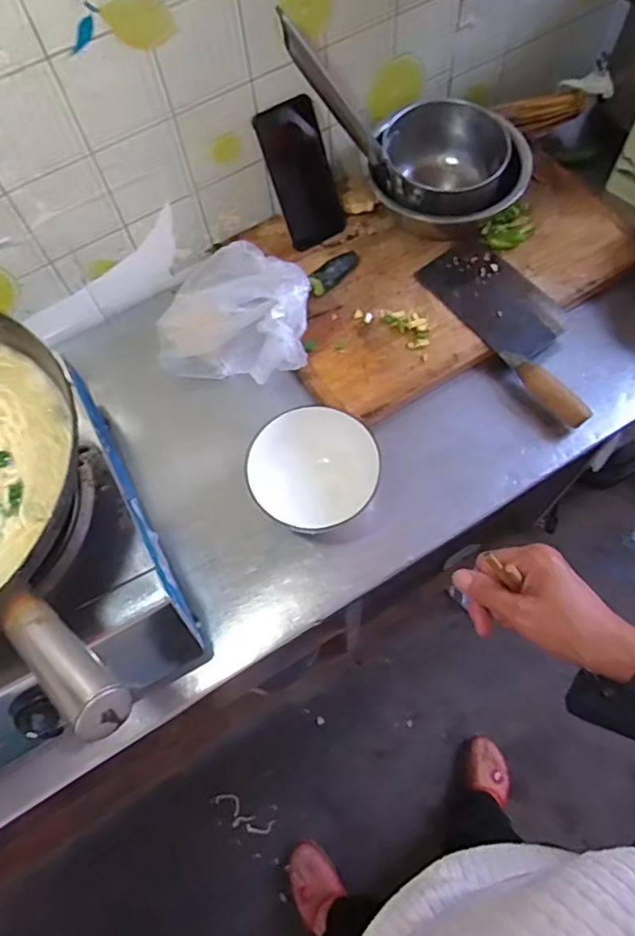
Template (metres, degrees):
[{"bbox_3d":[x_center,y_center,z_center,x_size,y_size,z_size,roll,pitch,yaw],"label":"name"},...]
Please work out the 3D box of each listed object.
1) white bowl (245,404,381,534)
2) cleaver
[{"bbox_3d":[-0.006,0.003,0.653,0.142,0.080,0.113,8,67,6],"label":"white bowl"},{"bbox_3d":[0.250,-0.180,0.737,0.100,0.024,0.279,-35,69,-12],"label":"cleaver"}]

